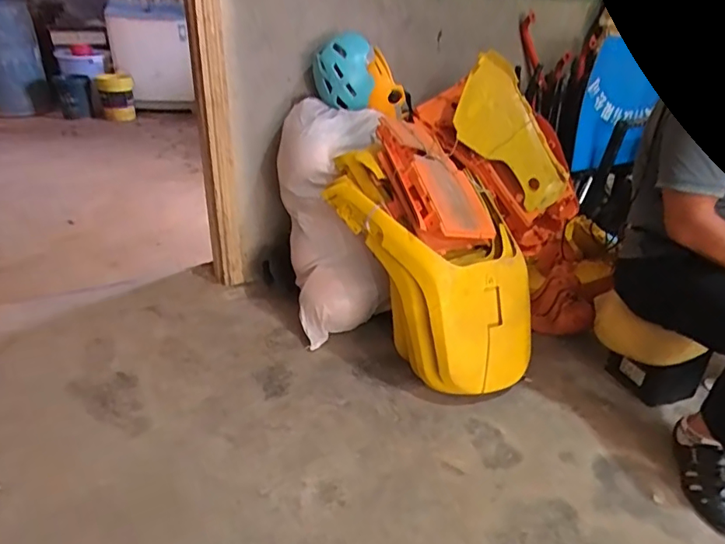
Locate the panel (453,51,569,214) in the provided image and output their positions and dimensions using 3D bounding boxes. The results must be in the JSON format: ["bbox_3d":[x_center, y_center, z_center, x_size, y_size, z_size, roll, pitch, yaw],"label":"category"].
[{"bbox_3d":[0.505,-0.499,1.862,0.287,0.553,0.050,-27,-2,-4],"label":"panel"}]

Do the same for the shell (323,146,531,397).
[{"bbox_3d":[0.167,-0.027,1.551,0.290,0.341,0.843,-23,69,-41],"label":"shell"}]

